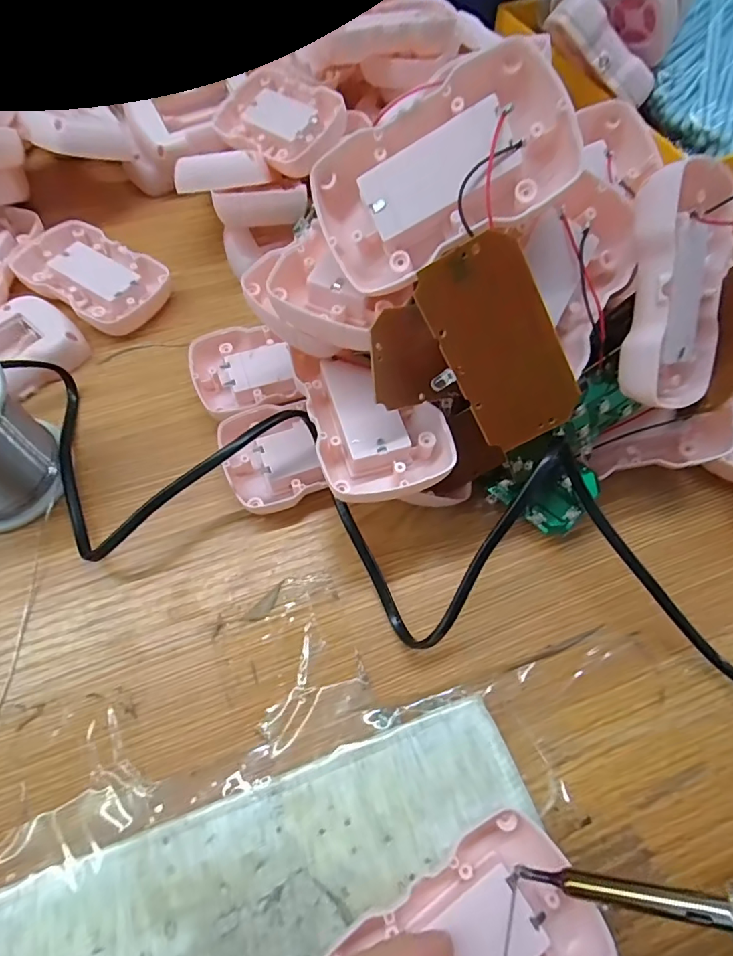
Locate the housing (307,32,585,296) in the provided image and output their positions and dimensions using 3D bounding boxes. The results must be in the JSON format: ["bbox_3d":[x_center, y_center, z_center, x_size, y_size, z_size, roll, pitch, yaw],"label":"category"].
[{"bbox_3d":[0.027,-0.108,0.180,0.087,0.020,0.052,-25,93,17],"label":"housing"}]

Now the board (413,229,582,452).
[{"bbox_3d":[0.049,-0.047,0.180,0.038,0.074,0.004,-27,21,14],"label":"board"}]

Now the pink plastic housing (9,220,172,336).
[{"bbox_3d":[-0.166,-0.121,0.302,0.088,0.017,0.056,33,66,12],"label":"pink plastic housing"}]

